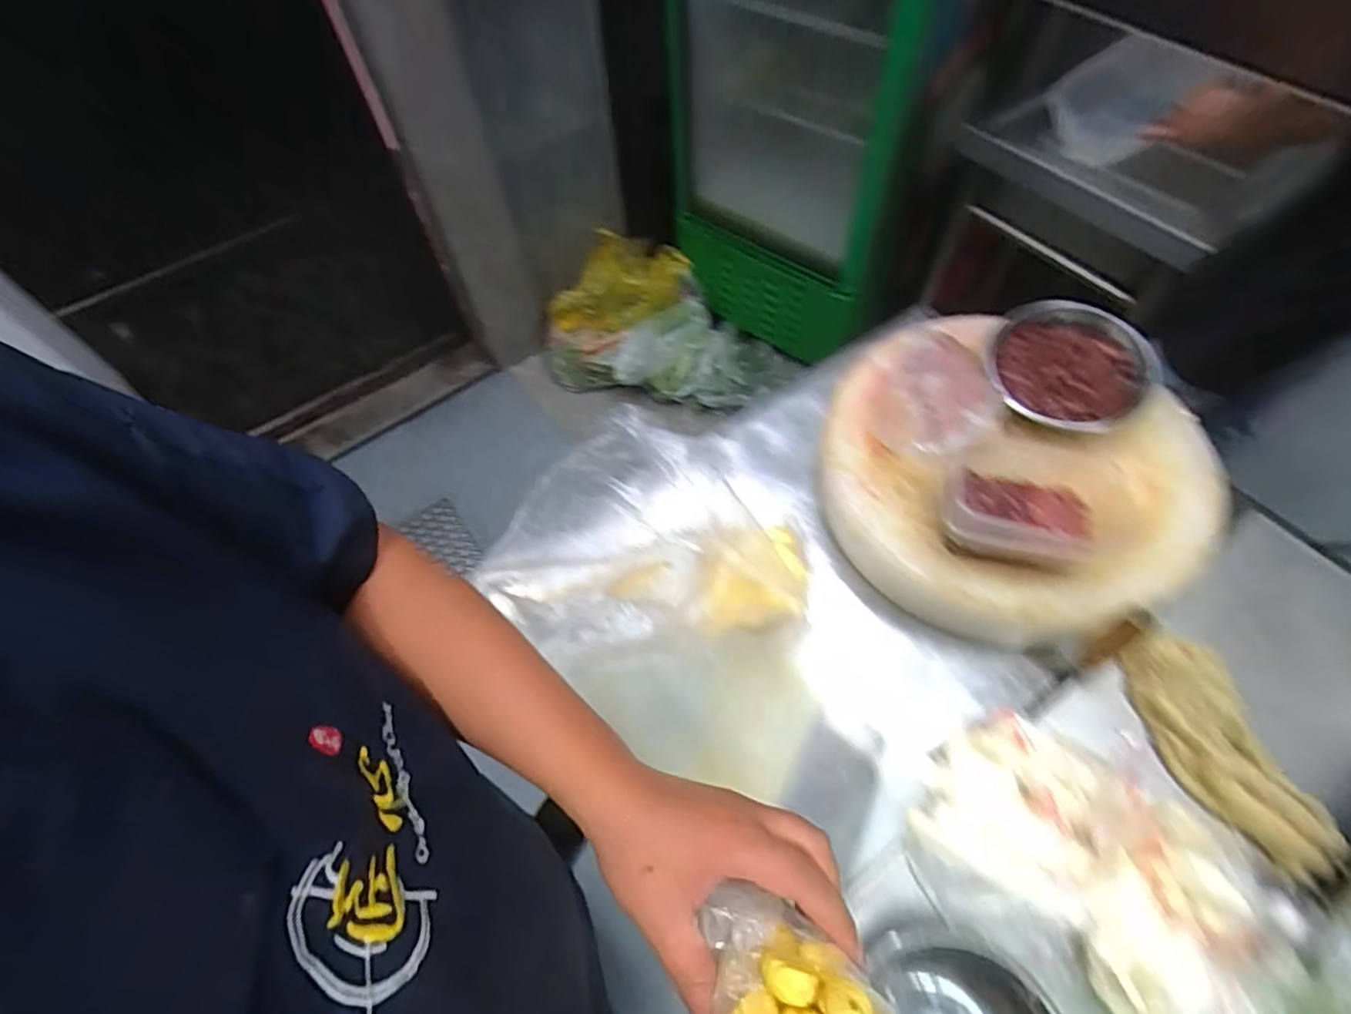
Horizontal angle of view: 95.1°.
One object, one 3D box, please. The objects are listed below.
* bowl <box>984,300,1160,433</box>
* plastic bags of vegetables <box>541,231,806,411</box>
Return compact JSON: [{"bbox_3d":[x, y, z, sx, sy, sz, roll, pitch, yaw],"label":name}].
[{"bbox_3d":[0.465,-0.164,0.727,0.176,0.055,0.174,-1,59,2],"label":"bowl"},{"bbox_3d":[-0.017,-0.491,1.726,0.714,0.383,0.287,0,59,4],"label":"plastic bags of vegetables"}]

